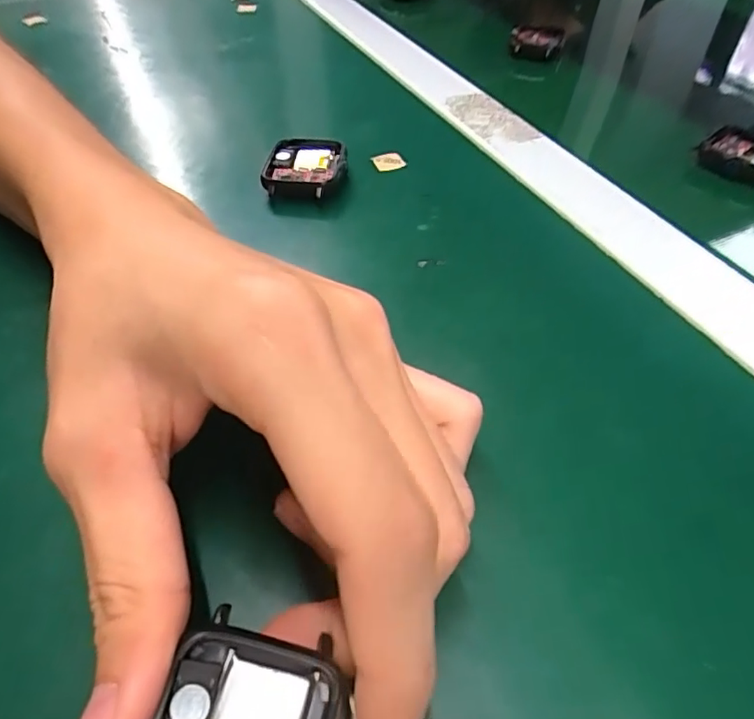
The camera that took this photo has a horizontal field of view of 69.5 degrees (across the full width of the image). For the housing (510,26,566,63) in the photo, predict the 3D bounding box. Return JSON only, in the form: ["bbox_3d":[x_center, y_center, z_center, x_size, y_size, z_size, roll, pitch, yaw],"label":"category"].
[{"bbox_3d":[0.118,-0.234,0.402,0.038,0.014,0.036,10,48,9],"label":"housing"}]

